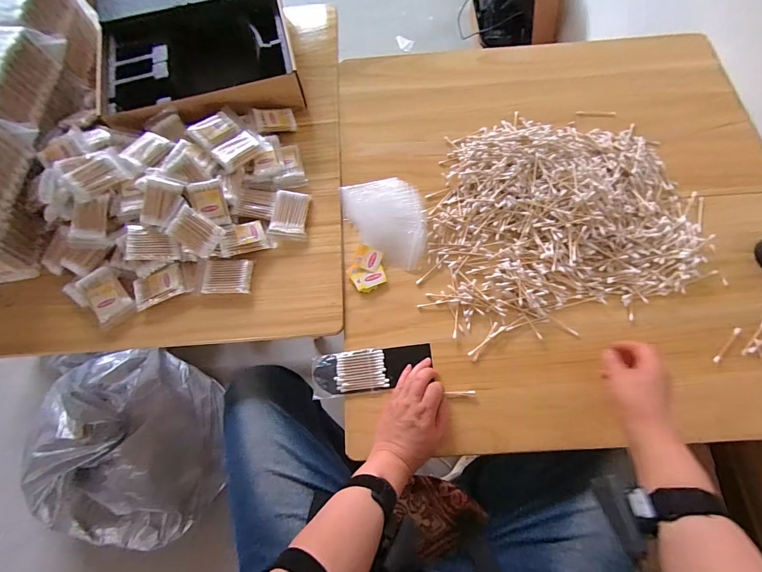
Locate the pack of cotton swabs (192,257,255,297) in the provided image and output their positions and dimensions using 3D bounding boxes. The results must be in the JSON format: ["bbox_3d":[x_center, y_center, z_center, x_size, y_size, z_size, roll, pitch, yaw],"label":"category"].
[{"bbox_3d":[-0.264,-0.018,0.579,0.095,0.015,0.063,-1,71,1],"label":"pack of cotton swabs"}]

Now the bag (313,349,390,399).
[{"bbox_3d":[-0.049,0.131,0.528,0.113,0.009,0.062,-8,71,-1],"label":"bag"}]

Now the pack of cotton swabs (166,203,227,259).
[{"bbox_3d":[-0.301,-0.088,0.563,0.080,0.015,0.061,38,104,-1],"label":"pack of cotton swabs"}]

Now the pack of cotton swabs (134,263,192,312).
[{"bbox_3d":[-0.367,0.002,0.576,0.081,0.014,0.057,-28,72,-8],"label":"pack of cotton swabs"}]

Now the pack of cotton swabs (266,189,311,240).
[{"bbox_3d":[-0.158,-0.125,0.605,0.062,0.023,0.082,7,71,4],"label":"pack of cotton swabs"}]

